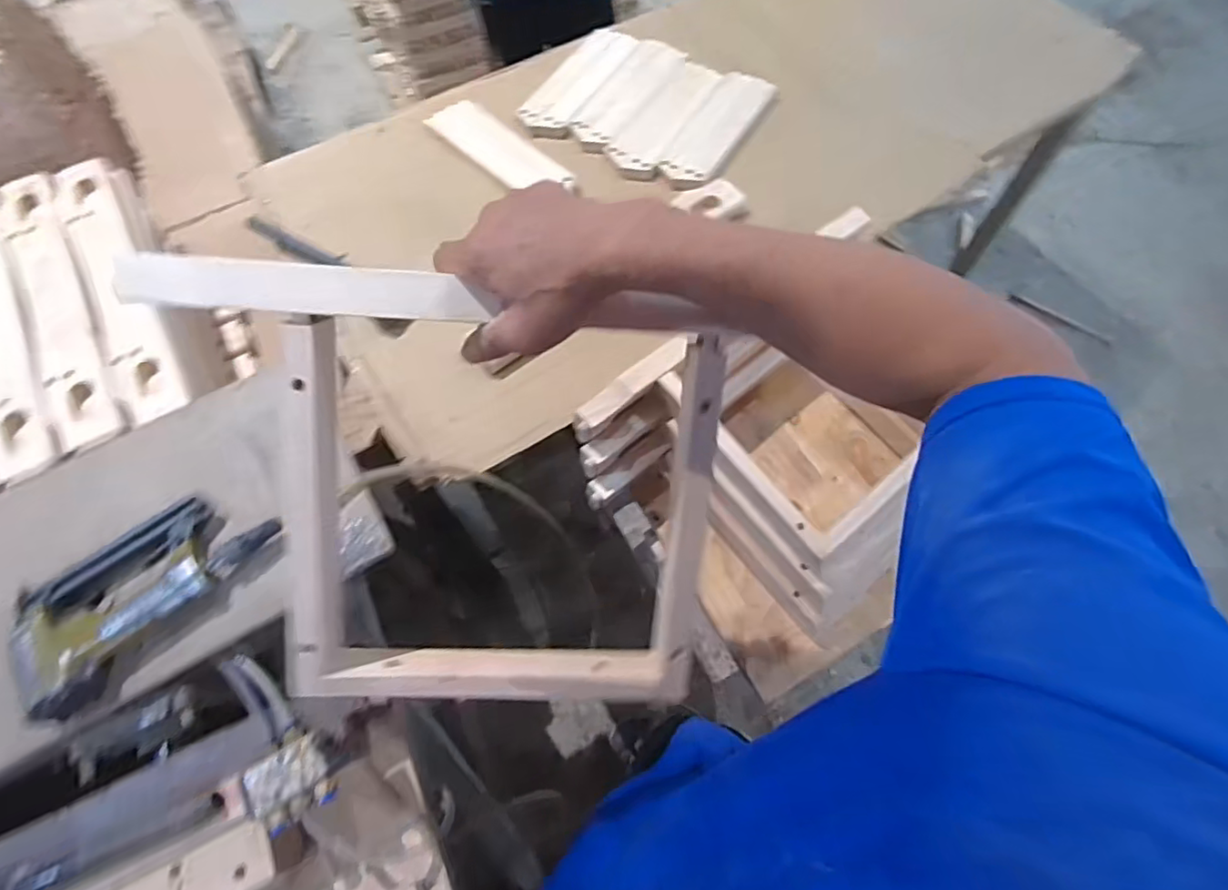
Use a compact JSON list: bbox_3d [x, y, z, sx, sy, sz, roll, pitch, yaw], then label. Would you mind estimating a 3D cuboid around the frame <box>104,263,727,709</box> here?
[{"bbox_3d":[-0.111,0.042,0.429,0.354,0.041,0.314,1,106,-6],"label":"frame"}]

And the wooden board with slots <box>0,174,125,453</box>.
[{"bbox_3d":[-0.723,-0.190,0.776,0.073,0.017,0.462,-28,68,-13],"label":"wooden board with slots"}]

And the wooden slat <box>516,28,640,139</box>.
[{"bbox_3d":[-0.069,-0.653,1.077,0.100,0.017,0.274,26,67,12],"label":"wooden slat"}]

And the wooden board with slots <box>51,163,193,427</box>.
[{"bbox_3d":[-0.660,-0.229,0.788,0.072,0.024,0.473,-29,68,-13],"label":"wooden board with slots"}]

